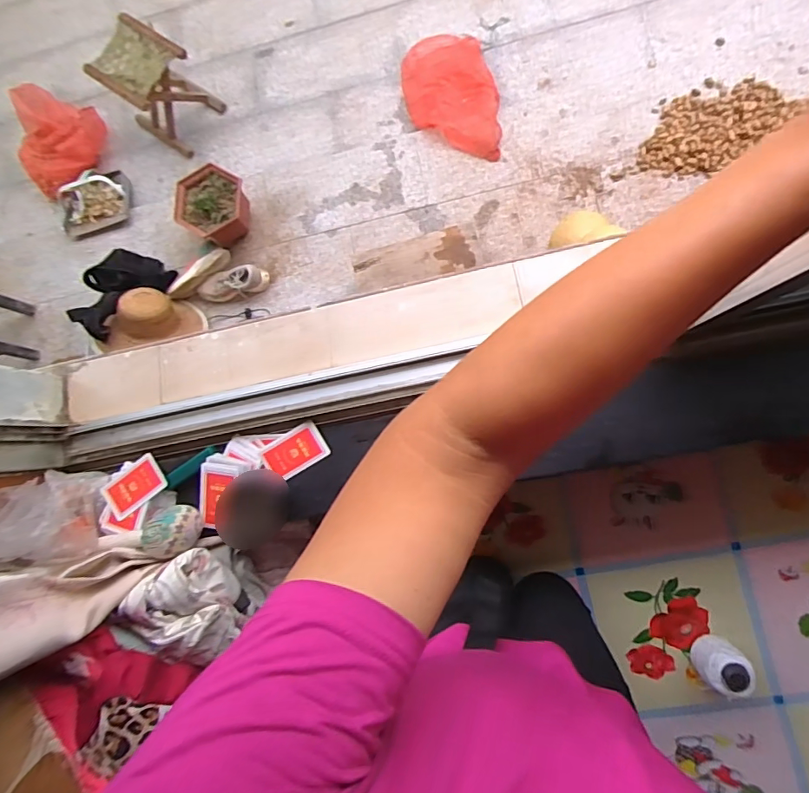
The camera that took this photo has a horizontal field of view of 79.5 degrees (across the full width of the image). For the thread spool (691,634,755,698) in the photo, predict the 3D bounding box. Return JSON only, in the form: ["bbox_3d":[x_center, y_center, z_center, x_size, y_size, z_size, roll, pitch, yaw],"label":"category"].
[{"bbox_3d":[0.537,0.454,0.831,0.069,0.104,0.072,-1,85,8],"label":"thread spool"}]

